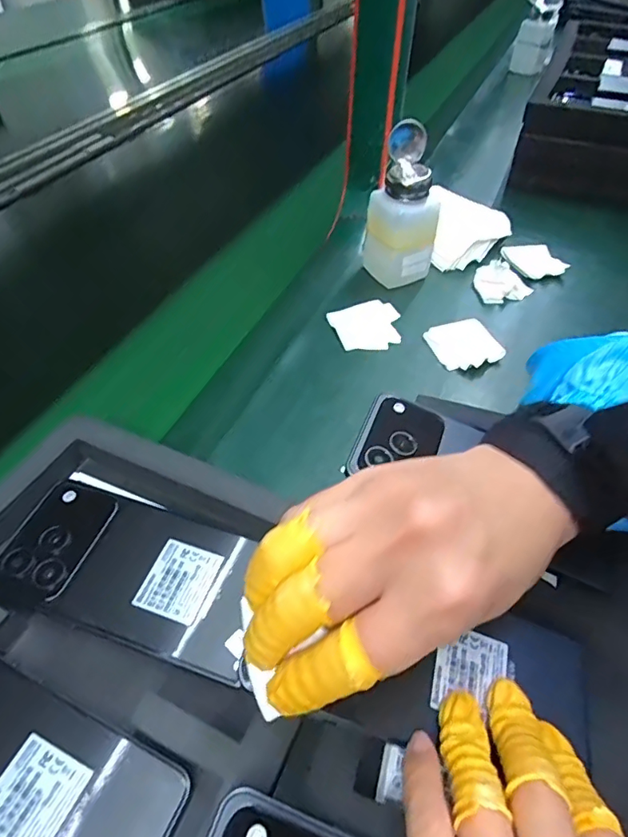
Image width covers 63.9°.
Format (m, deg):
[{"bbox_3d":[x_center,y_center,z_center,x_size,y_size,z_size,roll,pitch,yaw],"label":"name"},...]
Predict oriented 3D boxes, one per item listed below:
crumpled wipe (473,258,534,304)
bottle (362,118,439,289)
[{"bbox_3d":[0.183,-0.132,0.489,0.053,0.024,0.037,18,51,15],"label":"crumpled wipe"},{"bbox_3d":[0.082,-0.193,0.468,0.050,0.131,0.058,-28,55,-23],"label":"bottle"}]

